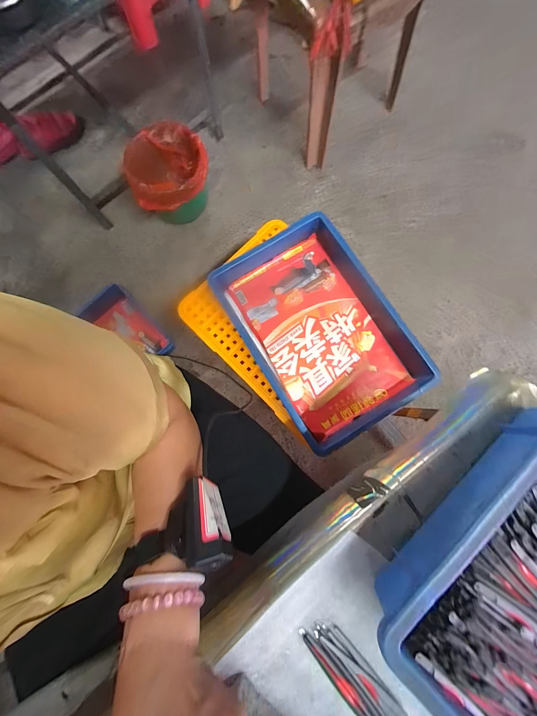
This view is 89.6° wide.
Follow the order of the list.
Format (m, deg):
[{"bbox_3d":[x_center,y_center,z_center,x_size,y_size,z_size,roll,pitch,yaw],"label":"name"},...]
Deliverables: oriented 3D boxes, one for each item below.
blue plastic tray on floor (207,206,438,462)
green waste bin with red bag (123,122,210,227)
[{"bbox_3d":[0.107,-0.059,0.575,0.288,0.077,0.422,-32,81,-4],"label":"blue plastic tray on floor"},{"bbox_3d":[-0.295,-0.548,0.862,0.227,0.202,0.212,0,80,1],"label":"green waste bin with red bag"}]

